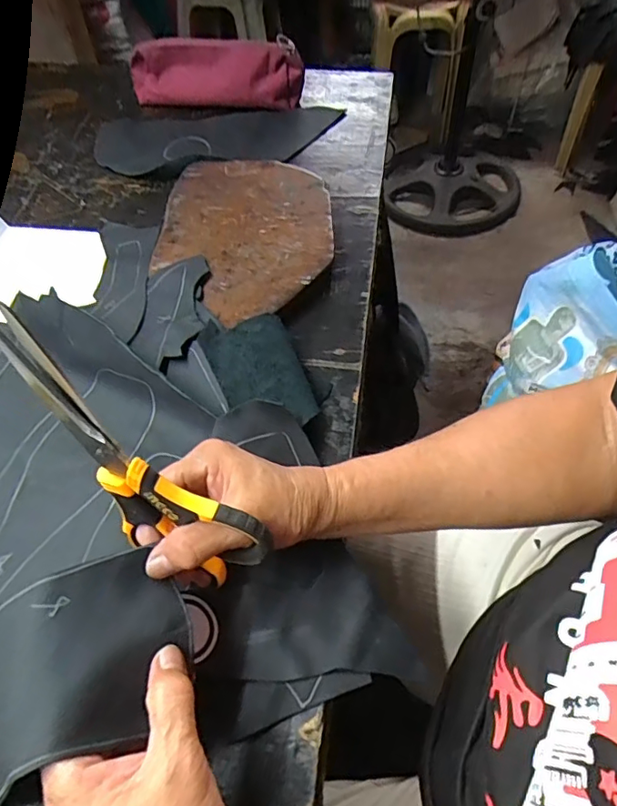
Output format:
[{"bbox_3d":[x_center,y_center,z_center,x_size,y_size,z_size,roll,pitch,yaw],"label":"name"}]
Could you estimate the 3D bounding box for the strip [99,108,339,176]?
[{"bbox_3d":[-0.122,-0.348,0.702,0.310,0.016,0.155,-4,53,-1],"label":"strip"}]

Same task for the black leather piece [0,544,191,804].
[{"bbox_3d":[-0.114,0.128,0.269,0.102,0.032,0.091,-21,55,-13],"label":"black leather piece"}]

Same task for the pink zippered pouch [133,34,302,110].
[{"bbox_3d":[-0.131,-0.452,0.743,0.238,0.078,0.059,4,54,5],"label":"pink zippered pouch"}]

